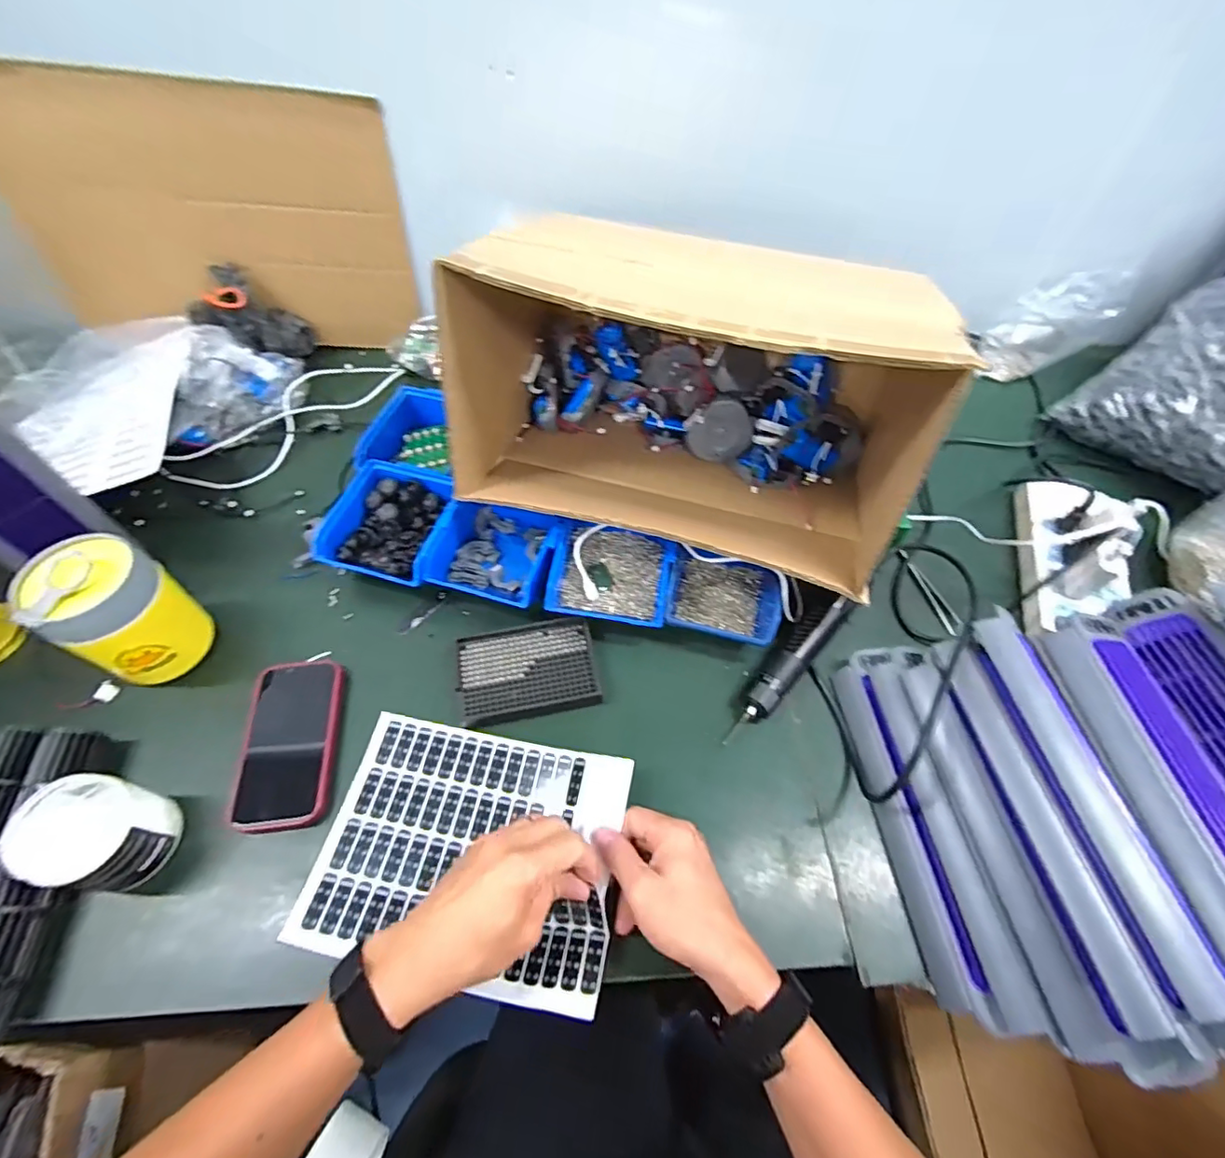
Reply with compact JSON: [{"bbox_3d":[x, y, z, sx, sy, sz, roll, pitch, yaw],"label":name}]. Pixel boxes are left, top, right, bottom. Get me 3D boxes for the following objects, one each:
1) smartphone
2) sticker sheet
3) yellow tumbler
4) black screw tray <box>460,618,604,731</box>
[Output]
[{"bbox_3d":[-0.296,0.147,0.515,0.083,0.016,0.152,-3,57,-5],"label":"smartphone"},{"bbox_3d":[-0.118,0.220,0.465,0.248,0.029,0.185,8,57,10],"label":"sticker sheet"},{"bbox_3d":[-0.451,0.034,0.517,0.083,0.139,0.089,1,57,-2],"label":"yellow tumbler"},{"bbox_3d":[-0.083,0.089,0.553,0.131,0.018,0.094,-8,57,-8],"label":"black screw tray"}]

